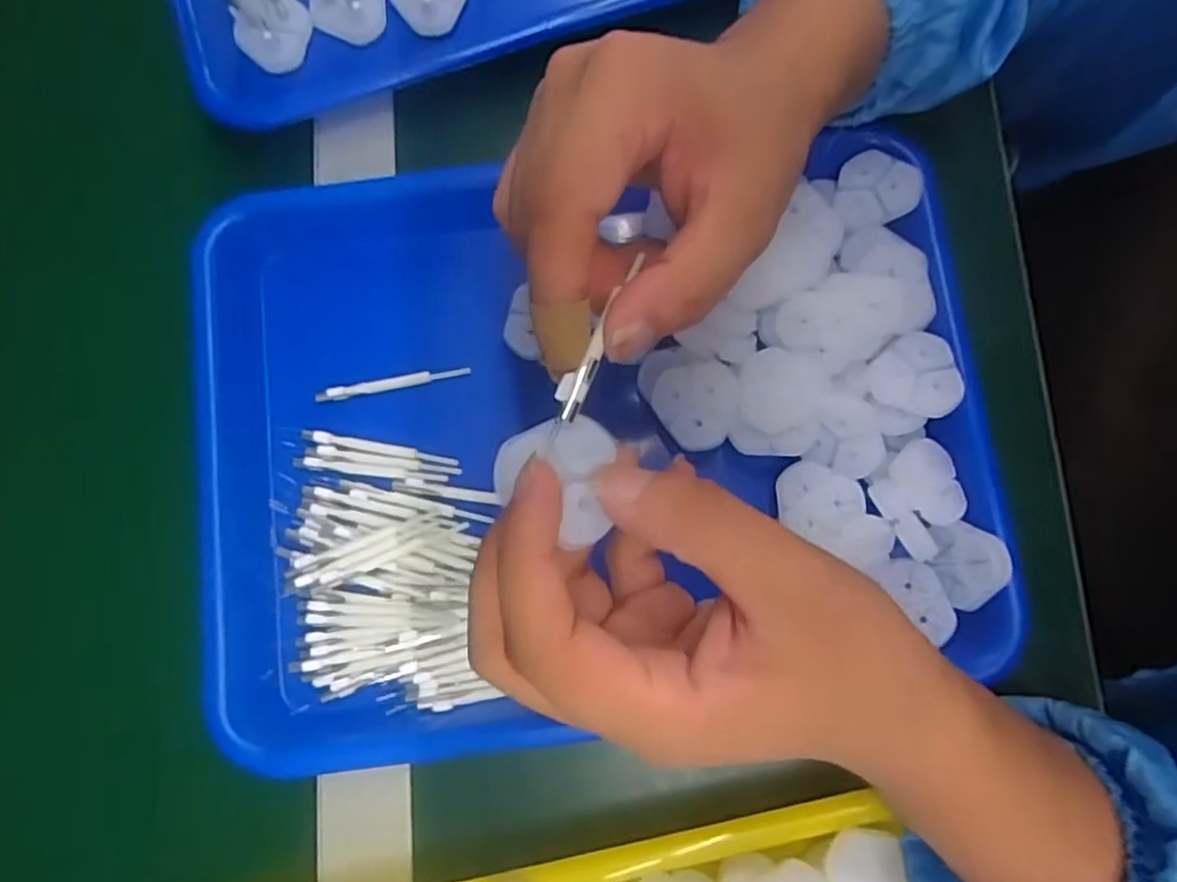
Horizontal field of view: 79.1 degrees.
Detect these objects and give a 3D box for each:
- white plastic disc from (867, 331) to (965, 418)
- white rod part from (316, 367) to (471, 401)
[{"bbox_3d":[0.139,-0.027,0.300,0.034,0.009,0.035,0,81,1],"label":"white plastic disc"},{"bbox_3d":[-0.090,-0.027,0.326,0.069,0.004,0.006,-12,81,-1],"label":"white rod part"}]

